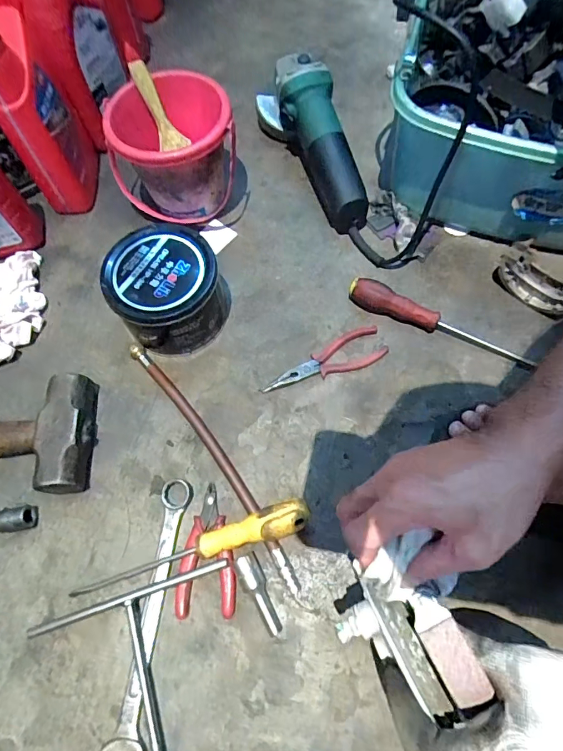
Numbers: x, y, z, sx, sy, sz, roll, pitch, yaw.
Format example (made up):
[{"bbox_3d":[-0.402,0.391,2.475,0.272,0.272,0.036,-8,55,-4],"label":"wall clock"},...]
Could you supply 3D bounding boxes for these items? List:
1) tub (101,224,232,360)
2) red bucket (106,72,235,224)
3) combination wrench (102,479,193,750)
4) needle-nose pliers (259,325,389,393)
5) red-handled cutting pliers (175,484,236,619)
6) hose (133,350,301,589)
[{"bbox_3d":[-0.132,-0.096,0.519,0.123,0.094,0.121,-1,67,3],"label":"tub"},{"bbox_3d":[-0.142,-0.283,0.579,0.153,0.141,0.153,-1,67,3],"label":"red bucket"},{"bbox_3d":[-0.126,0.232,0.423,0.035,0.012,0.256,5,67,5],"label":"combination wrench"},{"bbox_3d":[0.049,-0.018,0.523,0.152,0.010,0.051,-20,67,-5],"label":"needle-nose pliers"},{"bbox_3d":[-0.074,0.172,0.438,0.057,0.024,0.122,-2,67,2],"label":"red-handled cutting pliers"},{"bbox_3d":[-0.074,0.082,0.481,0.029,0.017,0.319,-36,70,-12],"label":"hose"}]

